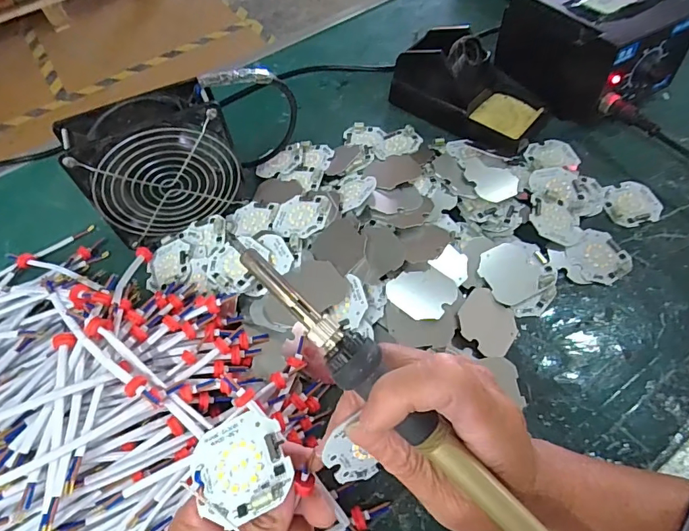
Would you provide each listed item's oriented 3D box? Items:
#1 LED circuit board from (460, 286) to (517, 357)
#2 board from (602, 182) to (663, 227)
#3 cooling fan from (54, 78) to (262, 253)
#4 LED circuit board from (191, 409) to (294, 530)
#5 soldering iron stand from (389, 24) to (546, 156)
[{"bbox_3d":[0.110,0.044,0.346,0.046,0.004,0.046,40,63,0],"label":"LED circuit board"},{"bbox_3d":[0.257,-0.057,0.408,0.048,0.004,0.045,-8,58,-1],"label":"board"},{"bbox_3d":[-0.145,-0.081,0.382,0.126,0.116,0.050,-24,60,-11],"label":"cooling fan"},{"bbox_3d":[-0.050,0.094,0.215,0.045,0.007,0.047,-27,52,-5],"label":"LED circuit board"},{"bbox_3d":[0.125,-0.182,0.455,0.149,0.074,0.077,33,66,22],"label":"soldering iron stand"}]

